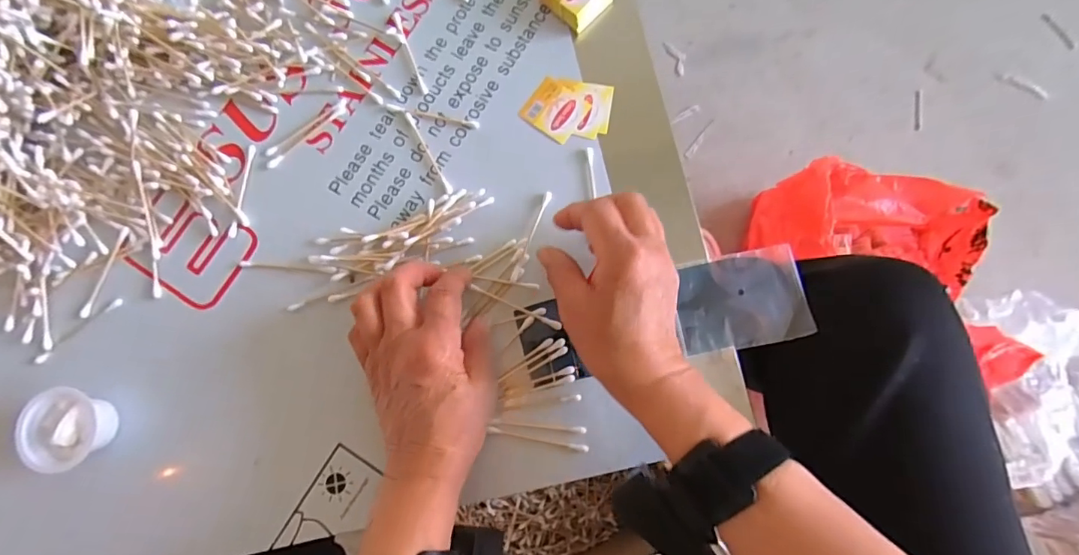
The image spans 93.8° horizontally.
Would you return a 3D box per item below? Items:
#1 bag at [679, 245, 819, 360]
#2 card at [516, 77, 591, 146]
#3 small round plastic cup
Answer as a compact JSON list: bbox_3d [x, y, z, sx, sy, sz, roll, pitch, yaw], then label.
[{"bbox_3d":[0.144,0.015,0.360,0.087,0.007,0.066,-12,78,3],"label":"bag"},{"bbox_3d":[0.012,-0.130,0.389,0.043,0.004,0.038,37,84,6],"label":"card"},{"bbox_3d":[-0.327,0.104,0.352,0.048,0.031,0.052,0,82,1],"label":"small round plastic cup"}]

